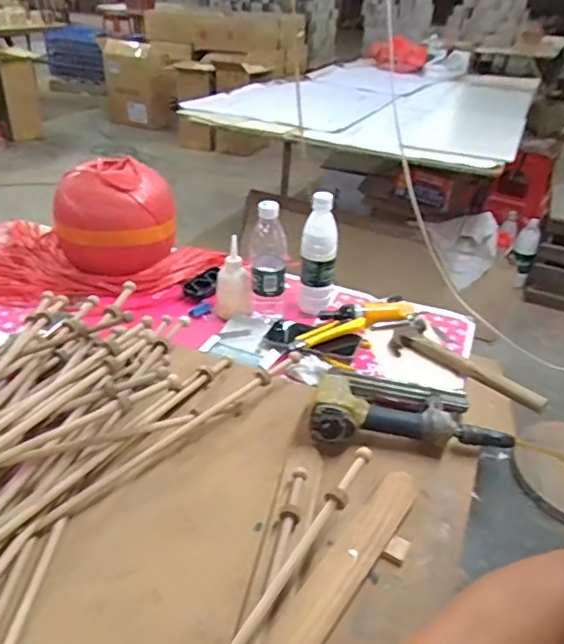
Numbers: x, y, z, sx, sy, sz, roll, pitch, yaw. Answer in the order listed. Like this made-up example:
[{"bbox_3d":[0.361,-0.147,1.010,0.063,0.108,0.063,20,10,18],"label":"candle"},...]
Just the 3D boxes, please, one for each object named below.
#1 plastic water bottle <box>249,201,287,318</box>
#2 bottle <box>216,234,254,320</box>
[{"bbox_3d":[-0.024,-0.105,1.002,0.062,0.223,0.058,0,34,-4],"label":"plastic water bottle"},{"bbox_3d":[-0.088,-0.076,1.034,0.062,0.130,0.043,-5,35,-12],"label":"bottle"}]

